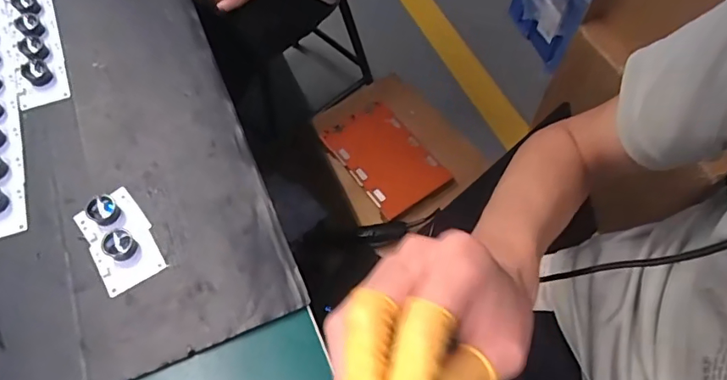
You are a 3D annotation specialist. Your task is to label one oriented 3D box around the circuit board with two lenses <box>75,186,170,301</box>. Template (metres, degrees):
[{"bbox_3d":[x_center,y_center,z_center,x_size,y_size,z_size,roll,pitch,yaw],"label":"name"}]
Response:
[{"bbox_3d":[-0.191,0.035,0.390,0.046,0.020,0.082,-29,66,-18],"label":"circuit board with two lenses"}]

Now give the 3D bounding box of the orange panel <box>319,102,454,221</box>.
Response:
[{"bbox_3d":[0.047,-0.070,1.050,0.160,0.016,0.239,-34,66,-19],"label":"orange panel"}]

